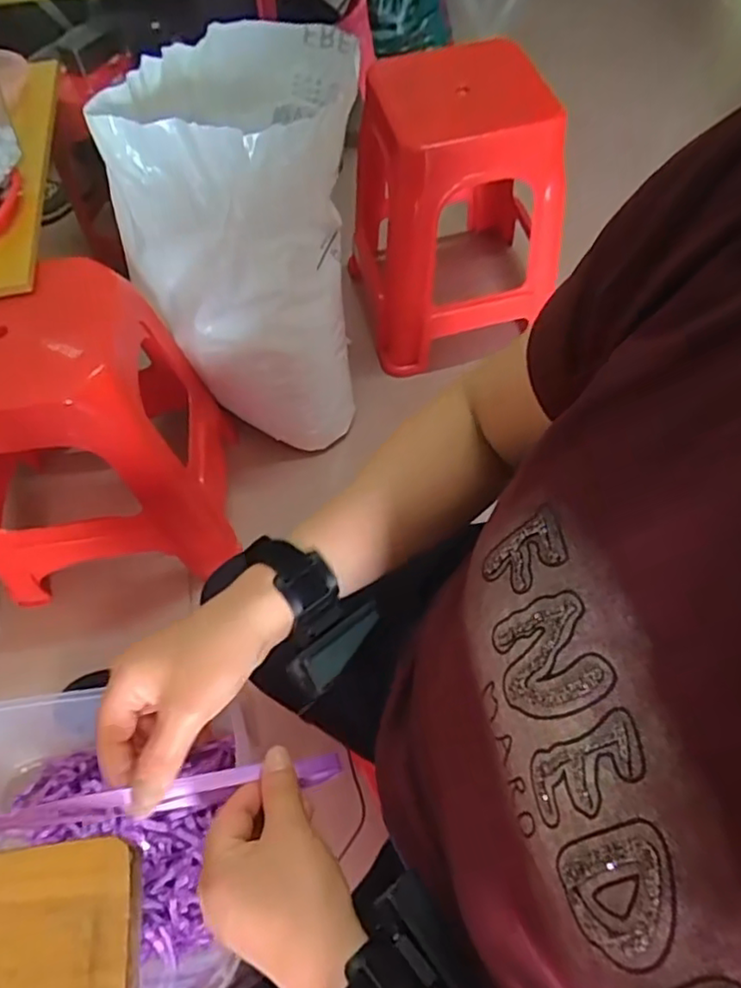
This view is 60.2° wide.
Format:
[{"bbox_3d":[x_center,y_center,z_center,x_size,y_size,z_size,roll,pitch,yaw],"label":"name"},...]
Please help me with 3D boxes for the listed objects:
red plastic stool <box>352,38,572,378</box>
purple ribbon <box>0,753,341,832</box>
[{"bbox_3d":[0.148,-0.540,1.287,0.351,0.501,0.334,-17,61,-7],"label":"red plastic stool"},{"bbox_3d":[-0.153,0.178,0.371,0.275,0.009,0.016,-1,59,-18],"label":"purple ribbon"}]

